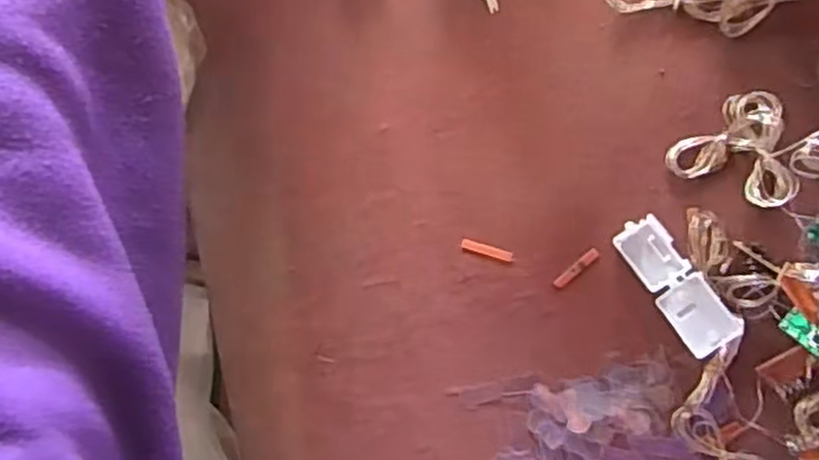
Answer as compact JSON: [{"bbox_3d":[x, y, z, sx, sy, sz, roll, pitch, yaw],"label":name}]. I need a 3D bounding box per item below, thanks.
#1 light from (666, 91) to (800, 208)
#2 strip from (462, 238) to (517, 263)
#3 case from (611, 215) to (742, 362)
[{"bbox_3d":[0.124,-0.030,0.284,0.041,0.014,0.045,-6,89,13],"label":"light"},{"bbox_3d":[0.033,0.009,0.308,0.023,0.004,0.005,16,94,12],"label":"strip"},{"bbox_3d":[0.103,0.022,0.285,0.021,0.011,0.056,-35,68,7],"label":"case"}]

